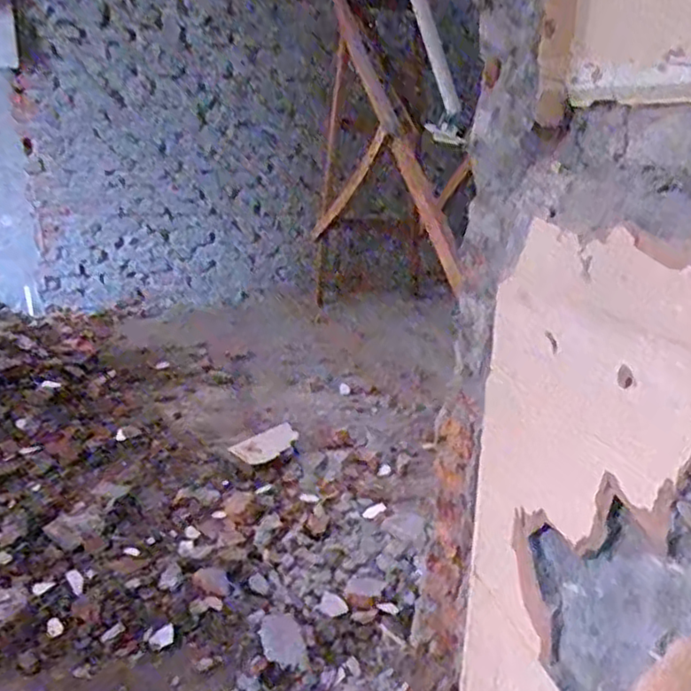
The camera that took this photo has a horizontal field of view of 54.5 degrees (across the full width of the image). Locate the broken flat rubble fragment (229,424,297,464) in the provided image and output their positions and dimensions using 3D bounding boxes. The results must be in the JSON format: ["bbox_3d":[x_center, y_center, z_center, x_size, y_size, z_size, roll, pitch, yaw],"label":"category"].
[{"bbox_3d":[-0.219,0.279,1.842,0.211,0.046,0.130,-13,23,-36],"label":"broken flat rubble fragment"}]

